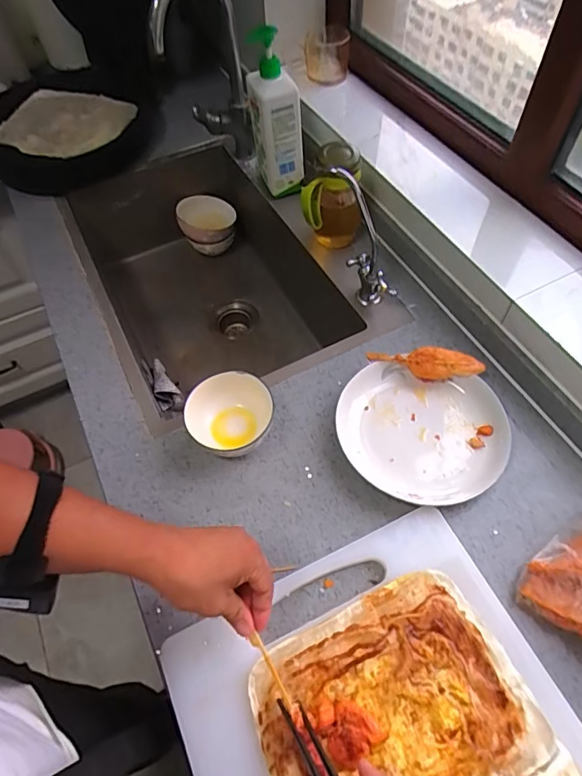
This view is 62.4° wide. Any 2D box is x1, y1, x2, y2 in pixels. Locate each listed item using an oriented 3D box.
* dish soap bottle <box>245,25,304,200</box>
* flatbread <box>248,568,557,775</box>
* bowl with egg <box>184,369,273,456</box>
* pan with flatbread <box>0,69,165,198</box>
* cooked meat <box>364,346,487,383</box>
[{"bbox_3d":[-0.026,-0.463,0.830,0.083,0.247,0.095,-5,57,1],"label":"dish soap bottle"},{"bbox_3d":[0.100,0.318,0.474,0.251,0.020,0.202,-23,59,-11],"label":"flatbread"},{"bbox_3d":[-0.082,0.036,0.650,0.106,0.066,0.102,-2,57,3],"label":"bowl with egg"},{"bbox_3d":[-0.478,-0.560,1.025,0.370,0.100,0.356,-22,59,-10],"label":"pan with flatbread"},{"bbox_3d":[0.188,-0.030,0.684,0.153,0.041,0.039,1,57,5],"label":"cooked meat"}]

